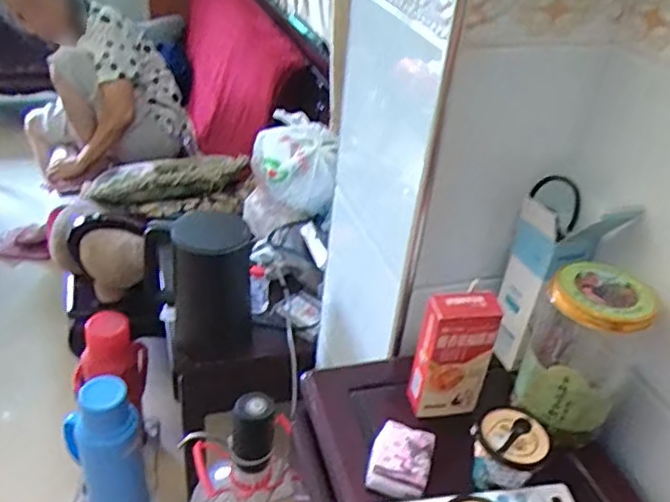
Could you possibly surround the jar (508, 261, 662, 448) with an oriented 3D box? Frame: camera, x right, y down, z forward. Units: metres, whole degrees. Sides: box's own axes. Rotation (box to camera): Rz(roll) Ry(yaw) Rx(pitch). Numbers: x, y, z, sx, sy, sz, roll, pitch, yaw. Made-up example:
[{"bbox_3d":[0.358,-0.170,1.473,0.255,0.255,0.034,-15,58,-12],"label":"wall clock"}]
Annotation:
[{"bbox_3d":[0.255,0.108,0.650,0.093,0.175,0.099,4,34,-3],"label":"jar"}]

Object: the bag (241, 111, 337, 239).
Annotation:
[{"bbox_3d":[-0.099,-0.172,1.380,0.194,0.226,0.185,1,34,-7],"label":"bag"}]

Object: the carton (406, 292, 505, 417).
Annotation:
[{"bbox_3d":[0.125,0.110,0.658,0.074,0.143,0.032,-3,35,-12],"label":"carton"}]

